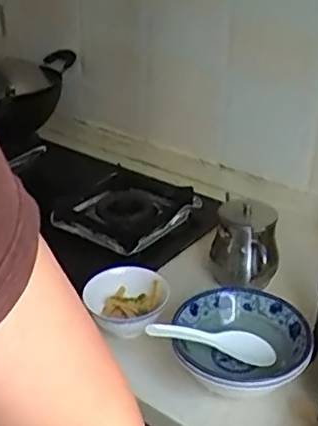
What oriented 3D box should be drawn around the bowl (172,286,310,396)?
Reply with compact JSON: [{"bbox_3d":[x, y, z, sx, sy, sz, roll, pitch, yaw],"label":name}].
[{"bbox_3d":[0.105,0.173,0.778,0.169,0.070,0.155,0,30,0],"label":"bowl"}]

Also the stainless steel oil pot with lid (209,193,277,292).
[{"bbox_3d":[0.132,0.053,0.936,0.104,0.126,0.102,0,30,0],"label":"stainless steel oil pot with lid"}]

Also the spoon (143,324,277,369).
[{"bbox_3d":[0.069,0.163,0.758,0.173,0.025,0.059,16,26,-18],"label":"spoon"}]

